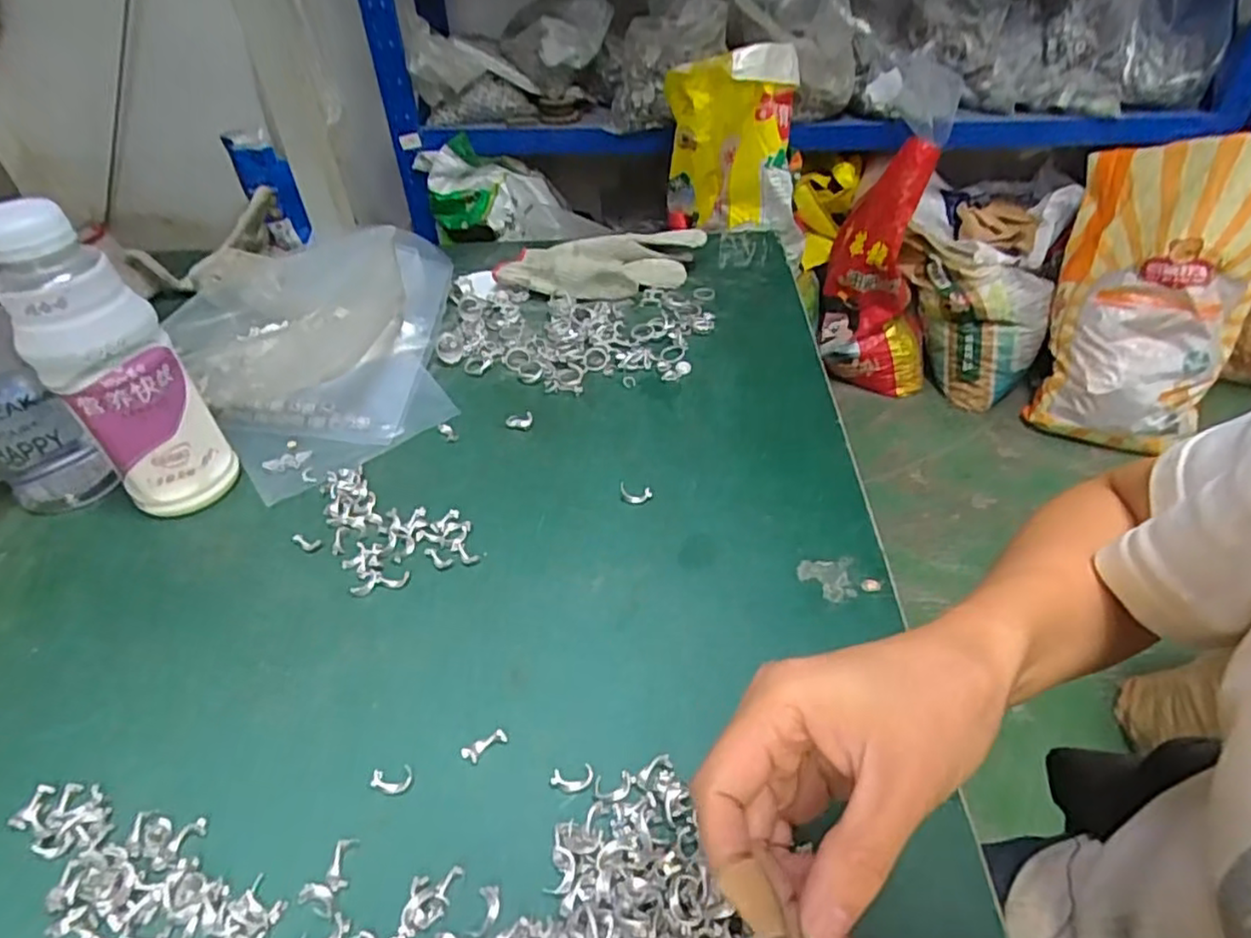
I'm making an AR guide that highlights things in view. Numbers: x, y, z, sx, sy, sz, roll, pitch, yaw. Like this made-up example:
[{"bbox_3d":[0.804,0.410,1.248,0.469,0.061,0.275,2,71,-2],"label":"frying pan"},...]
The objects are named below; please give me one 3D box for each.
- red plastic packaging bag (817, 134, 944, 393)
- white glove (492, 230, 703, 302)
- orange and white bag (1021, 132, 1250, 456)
[{"bbox_3d":[0.600,-0.431,1.571,0.270,0.567,0.140,21,48,24],"label":"red plastic packaging bag"},{"bbox_3d":[-0.025,-0.191,0.636,0.194,0.041,0.060,-3,43,0],"label":"white glove"},{"bbox_3d":[1.124,-0.358,1.452,0.342,0.619,0.146,15,17,31],"label":"orange and white bag"}]

